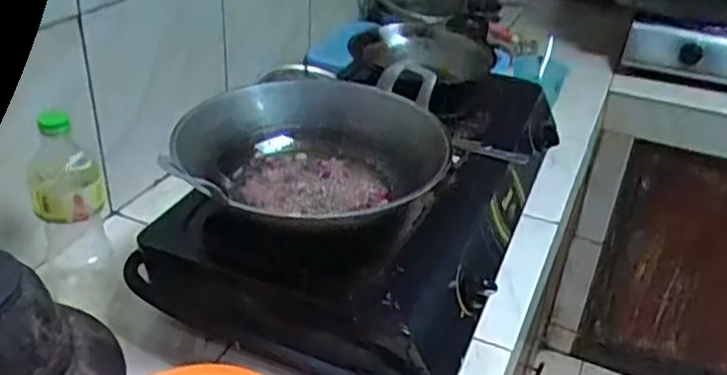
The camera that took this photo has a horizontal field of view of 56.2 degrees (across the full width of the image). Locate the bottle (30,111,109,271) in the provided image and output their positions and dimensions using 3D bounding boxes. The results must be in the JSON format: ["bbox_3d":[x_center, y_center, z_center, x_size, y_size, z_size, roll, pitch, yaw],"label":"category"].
[{"bbox_3d":[-0.334,0.002,0.767,0.071,0.198,0.077,-12,35,-24],"label":"bottle"}]

